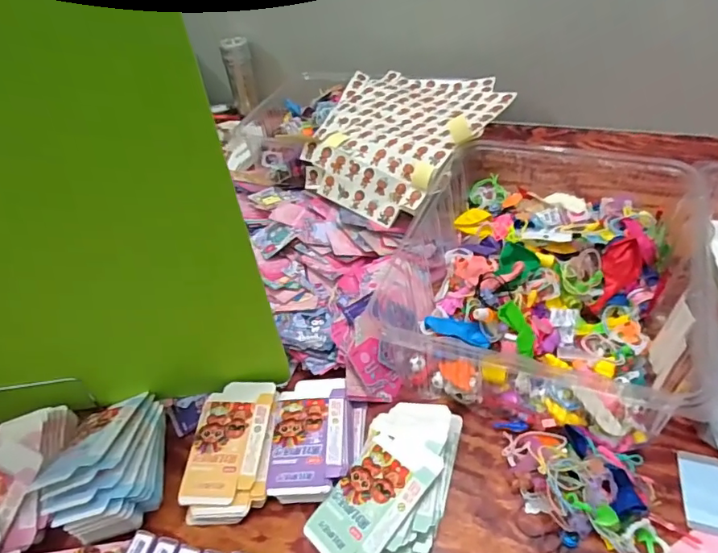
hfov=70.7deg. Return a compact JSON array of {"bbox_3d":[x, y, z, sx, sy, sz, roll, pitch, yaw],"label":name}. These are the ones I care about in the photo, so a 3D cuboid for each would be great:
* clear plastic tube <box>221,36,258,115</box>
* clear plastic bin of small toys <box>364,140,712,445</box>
[{"bbox_3d":[-0.301,-0.508,1.289,0.067,0.182,0.062,-15,43,-7],"label":"clear plastic tube"},{"bbox_3d":[0.240,-0.015,0.696,0.379,0.117,0.432,11,46,20],"label":"clear plastic bin of small toys"}]

